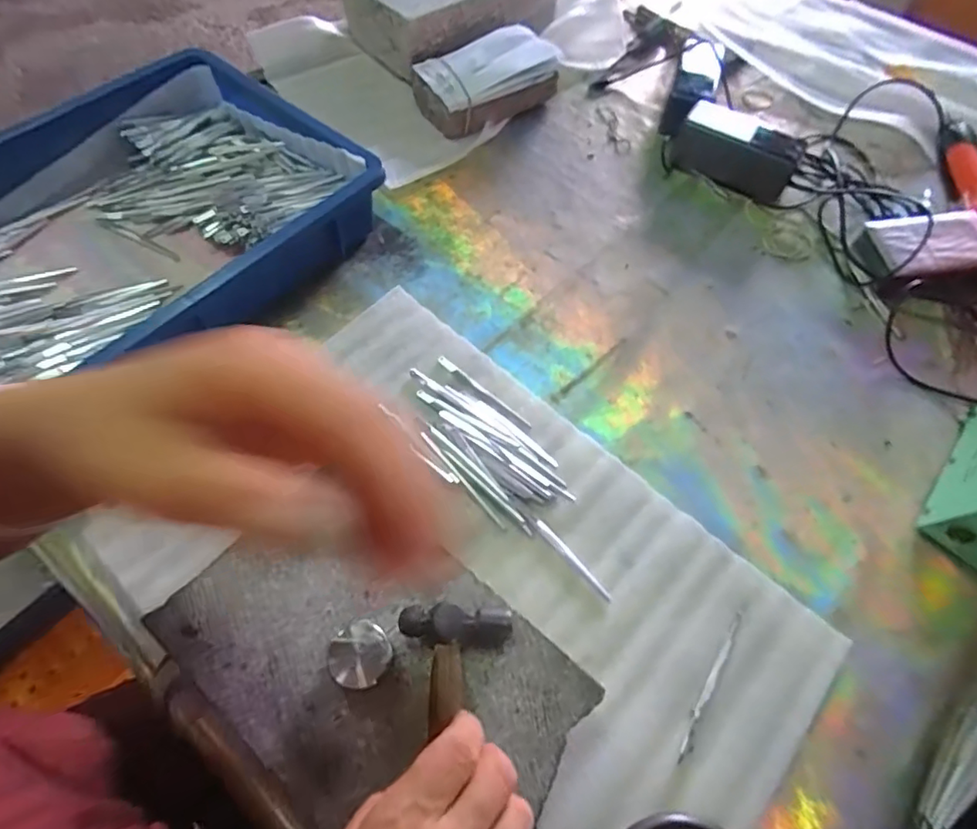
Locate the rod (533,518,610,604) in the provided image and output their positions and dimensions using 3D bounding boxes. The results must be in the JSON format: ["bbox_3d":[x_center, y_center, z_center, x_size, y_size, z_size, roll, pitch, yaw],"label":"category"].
[{"bbox_3d":[0.063,0.107,0.413,0.008,0.005,0.076,-39,70,-21],"label":"rod"}]

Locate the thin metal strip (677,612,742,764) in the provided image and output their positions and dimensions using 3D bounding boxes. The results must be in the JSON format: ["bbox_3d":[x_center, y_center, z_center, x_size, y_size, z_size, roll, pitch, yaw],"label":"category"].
[{"bbox_3d":[0.150,0.181,0.372,0.007,0.004,0.105,31,65,13],"label":"thin metal strip"}]

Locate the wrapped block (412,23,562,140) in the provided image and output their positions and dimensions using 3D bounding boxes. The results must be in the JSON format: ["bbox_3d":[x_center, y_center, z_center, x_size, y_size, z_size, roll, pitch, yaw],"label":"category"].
[{"bbox_3d":[-0.004,-0.400,0.661,0.165,0.058,0.101,-30,68,-18],"label":"wrapped block"}]

